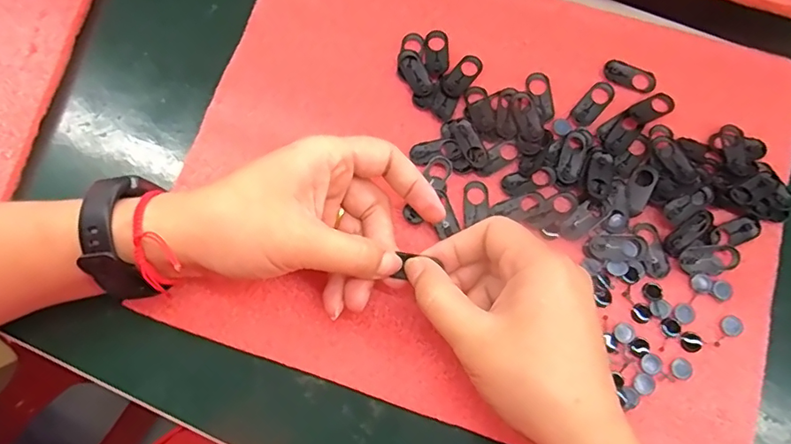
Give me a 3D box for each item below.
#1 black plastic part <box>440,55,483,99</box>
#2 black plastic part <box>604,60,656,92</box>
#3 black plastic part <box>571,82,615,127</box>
[{"bbox_3d":[0.041,-0.089,0.313,0.032,0.004,0.016,-44,79,-10],"label":"black plastic part"},{"bbox_3d":[0.142,-0.089,0.311,0.031,0.004,0.015,21,77,6],"label":"black plastic part"},{"bbox_3d":[0.119,-0.071,0.310,0.014,0.004,0.031,42,80,10],"label":"black plastic part"}]

